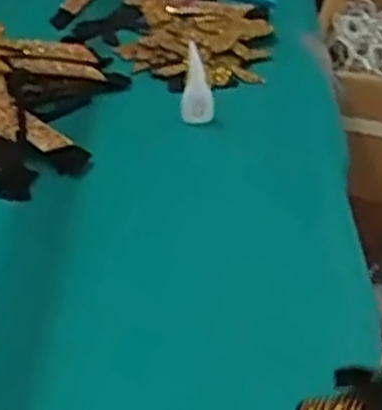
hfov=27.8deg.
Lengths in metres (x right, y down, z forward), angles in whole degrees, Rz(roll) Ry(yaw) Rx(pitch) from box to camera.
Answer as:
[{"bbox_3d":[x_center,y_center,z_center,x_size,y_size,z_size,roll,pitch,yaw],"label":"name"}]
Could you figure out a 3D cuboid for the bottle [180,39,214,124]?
[{"bbox_3d":[0.006,-0.128,0.800,0.034,0.072,0.039,-3,41,-2],"label":"bottle"}]

